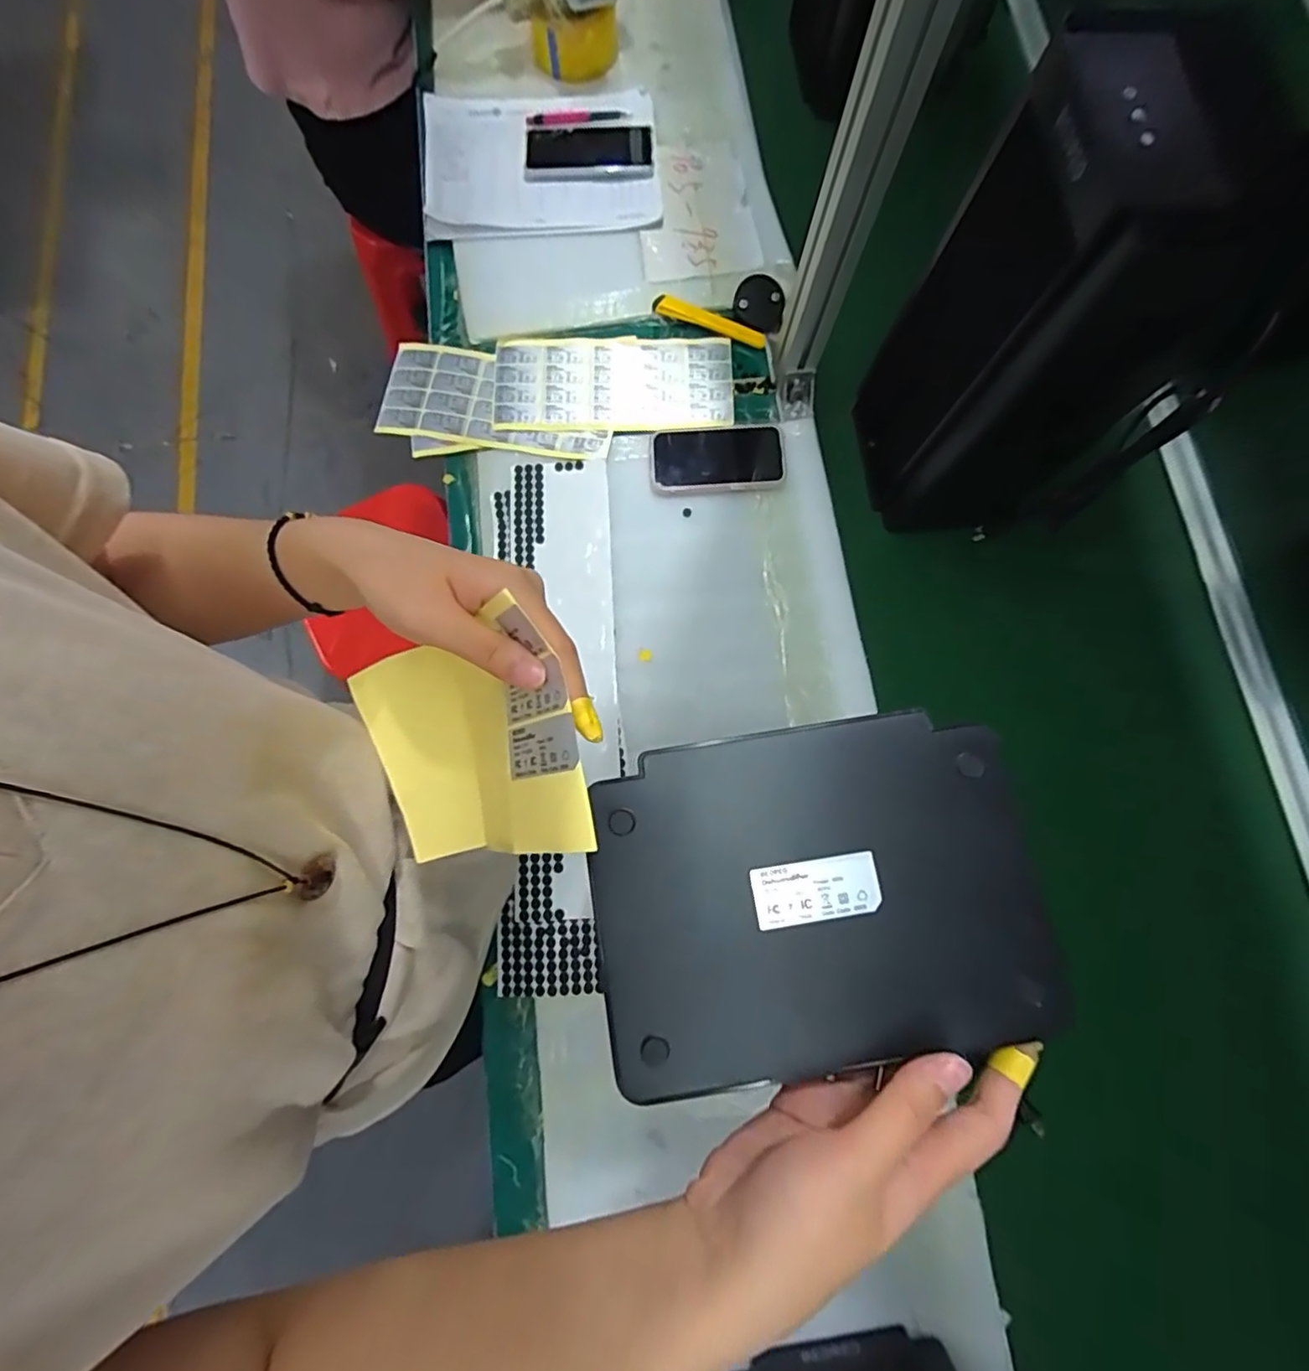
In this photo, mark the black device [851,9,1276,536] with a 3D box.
[{"bbox_3d":[0.306,-0.288,0.519,0.133,0.334,0.183,2,79,2],"label":"black device"}]

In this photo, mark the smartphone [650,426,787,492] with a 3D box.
[{"bbox_3d":[0.072,-0.255,0.680,0.151,0.015,0.075,-5,78,0],"label":"smartphone"}]

